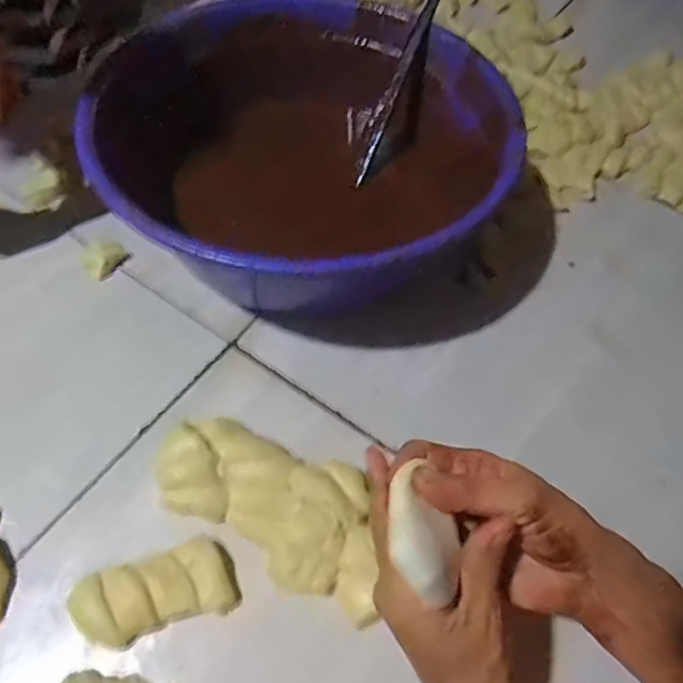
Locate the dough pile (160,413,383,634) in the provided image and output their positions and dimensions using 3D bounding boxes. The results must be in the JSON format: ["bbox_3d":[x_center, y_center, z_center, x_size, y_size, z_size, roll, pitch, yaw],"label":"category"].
[{"bbox_3d":[-0.057,0.134,0.434,0.205,0.035,0.102,22,59,10],"label":"dough pile"}]

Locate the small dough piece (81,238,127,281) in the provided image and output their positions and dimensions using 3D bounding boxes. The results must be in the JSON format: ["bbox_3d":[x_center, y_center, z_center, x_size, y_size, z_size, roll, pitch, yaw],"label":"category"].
[{"bbox_3d":[-0.261,-0.093,0.567,0.025,0.030,0.044,33,61,16],"label":"small dough piece"}]

